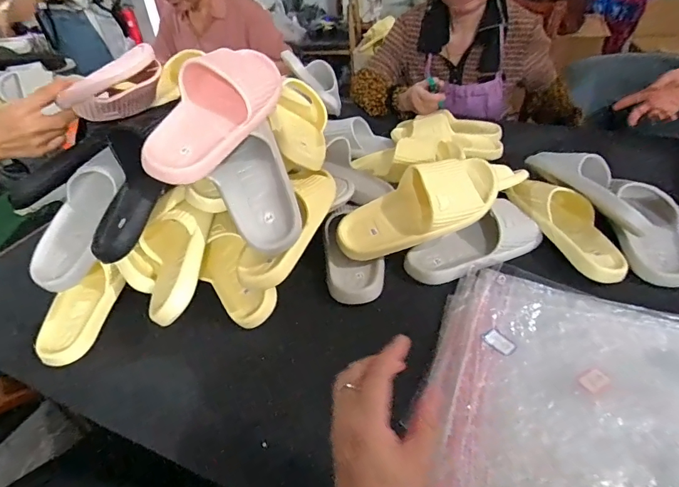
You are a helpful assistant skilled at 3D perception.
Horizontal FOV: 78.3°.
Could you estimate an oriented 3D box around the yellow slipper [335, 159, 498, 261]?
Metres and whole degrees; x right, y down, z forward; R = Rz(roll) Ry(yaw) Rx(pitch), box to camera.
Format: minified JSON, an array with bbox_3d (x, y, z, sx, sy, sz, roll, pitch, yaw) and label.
[{"bbox_3d":[0.124,-0.053,0.650,0.266,0.083,0.113,-23,70,0],"label":"yellow slipper"}]

